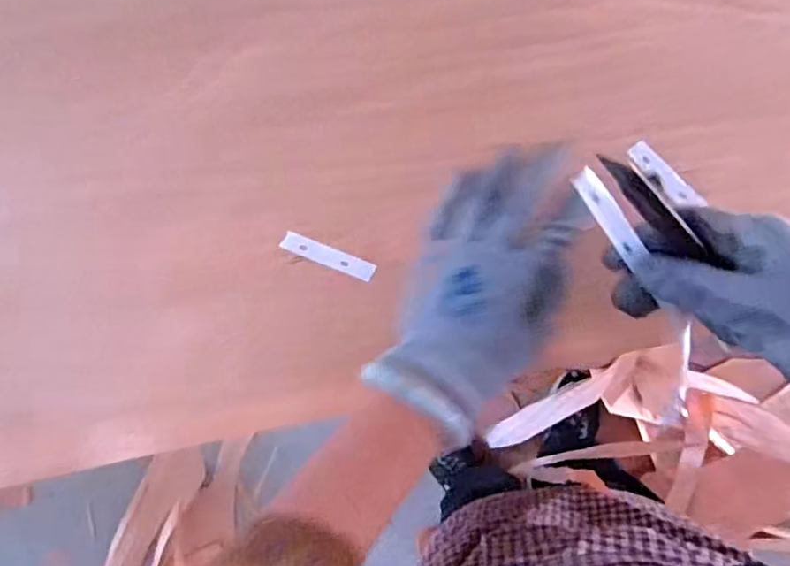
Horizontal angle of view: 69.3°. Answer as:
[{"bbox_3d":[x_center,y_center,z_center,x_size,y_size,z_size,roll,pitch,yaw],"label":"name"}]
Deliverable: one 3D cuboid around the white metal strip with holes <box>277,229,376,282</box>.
[{"bbox_3d":[-0.048,-0.019,0.405,0.070,0.004,0.013,21,89,8],"label":"white metal strip with holes"}]

